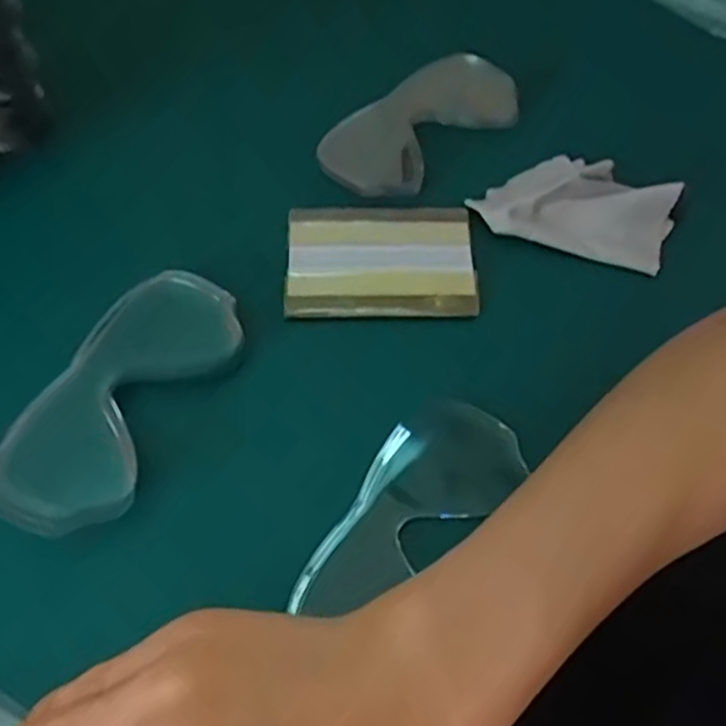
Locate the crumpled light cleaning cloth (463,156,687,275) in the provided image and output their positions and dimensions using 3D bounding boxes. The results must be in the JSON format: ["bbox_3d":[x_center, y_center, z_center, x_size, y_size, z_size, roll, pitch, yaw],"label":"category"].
[{"bbox_3d":[0.123,-0.092,0.430,0.103,0.020,0.064,19,60,12],"label":"crumpled light cleaning cloth"}]

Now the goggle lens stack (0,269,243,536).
[{"bbox_3d":[-0.113,0.016,0.359,0.067,0.025,0.140,23,60,14],"label":"goggle lens stack"}]

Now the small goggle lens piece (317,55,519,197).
[{"bbox_3d":[0.039,-0.148,0.463,0.131,0.018,0.060,-33,63,-19],"label":"small goggle lens piece"}]

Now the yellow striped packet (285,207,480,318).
[{"bbox_3d":[0.009,-0.057,0.416,0.100,0.005,0.074,-2,58,-1],"label":"yellow striped packet"}]

